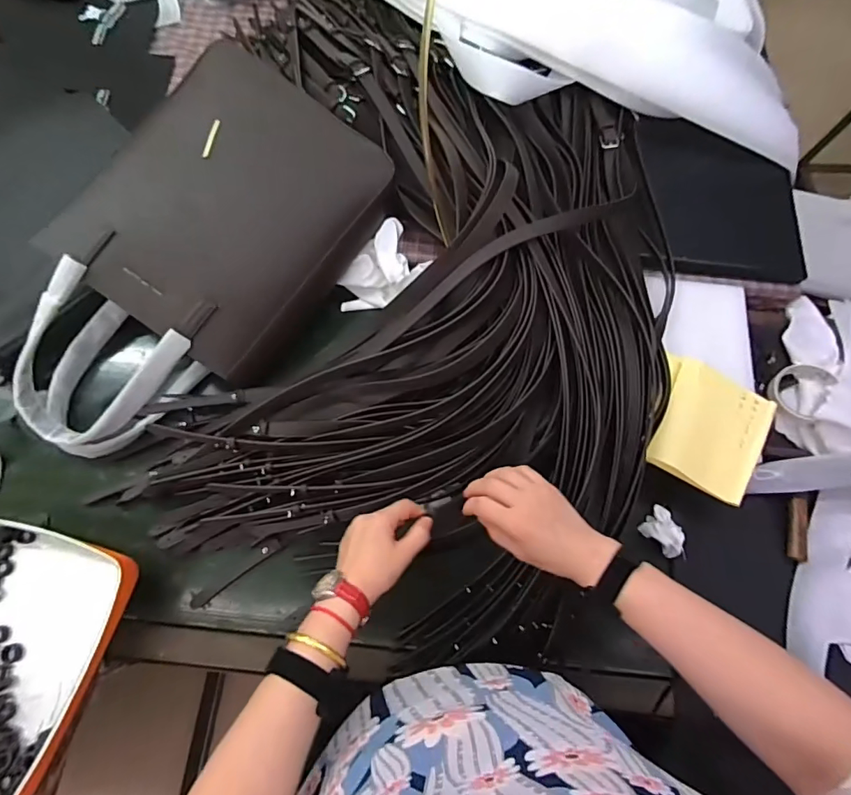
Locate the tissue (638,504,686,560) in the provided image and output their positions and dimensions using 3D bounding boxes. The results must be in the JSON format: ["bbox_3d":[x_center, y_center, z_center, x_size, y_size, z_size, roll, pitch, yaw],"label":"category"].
[{"bbox_3d":[0.317,0.177,0.602,0.046,0.029,0.057,-41,77,-14],"label":"tissue"}]

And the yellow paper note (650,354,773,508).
[{"bbox_3d":[0.371,0.040,0.588,0.137,0.025,0.163,22,72,5],"label":"yellow paper note"}]

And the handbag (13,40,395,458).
[{"bbox_3d":[-0.304,-0.179,0.607,0.278,0.156,0.559,35,74,9],"label":"handbag"}]

